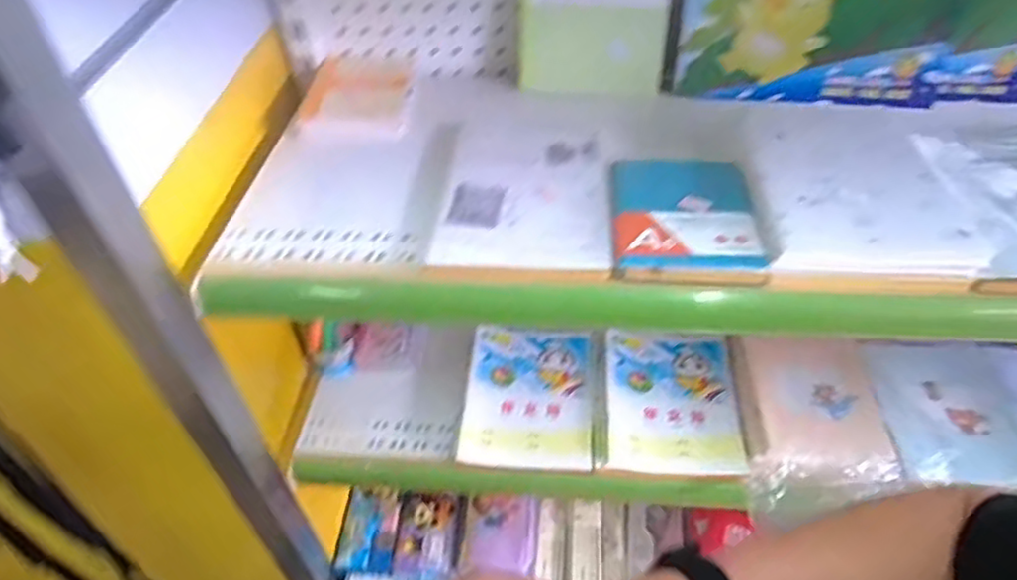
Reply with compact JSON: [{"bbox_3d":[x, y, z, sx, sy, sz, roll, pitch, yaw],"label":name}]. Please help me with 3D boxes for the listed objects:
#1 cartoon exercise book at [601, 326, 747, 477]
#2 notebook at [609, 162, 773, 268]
[{"bbox_3d":[0.181,0.121,0.736,0.139,0.013,0.182,2,46,5],"label":"cartoon exercise book"},{"bbox_3d":[0.141,-0.065,0.534,0.110,0.013,0.132,2,45,4],"label":"notebook"}]

